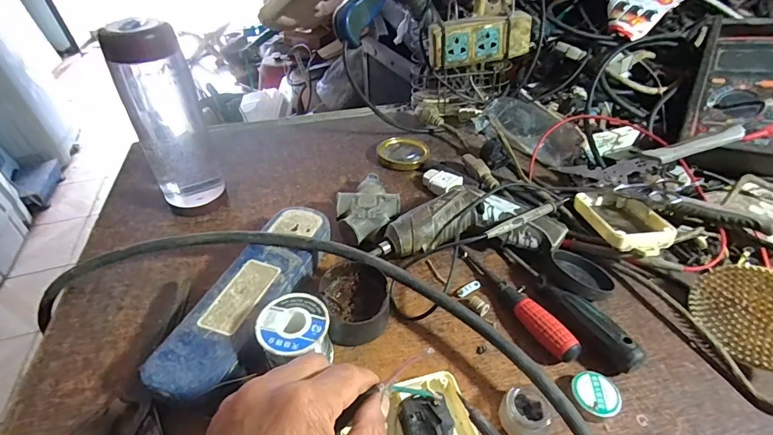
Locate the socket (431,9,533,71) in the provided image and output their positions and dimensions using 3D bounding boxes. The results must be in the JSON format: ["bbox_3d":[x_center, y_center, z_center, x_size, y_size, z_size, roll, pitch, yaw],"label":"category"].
[{"bbox_3d":[0.125,-0.240,0.549,0.134,0.054,0.032,-10,42,-8],"label":"socket"}]

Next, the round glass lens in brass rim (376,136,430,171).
[{"bbox_3d":[0.022,-0.087,0.544,0.067,0.018,0.056,-3,41,0],"label":"round glass lens in brass rim"}]

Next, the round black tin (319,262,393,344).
[{"bbox_3d":[-0.025,0.072,0.350,0.055,0.033,0.060,-2,42,1],"label":"round black tin"}]

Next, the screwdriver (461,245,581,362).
[{"bbox_3d":[0.111,0.069,0.365,0.022,0.020,0.143,-21,45,-19],"label":"screwdriver"}]

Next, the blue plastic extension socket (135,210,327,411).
[{"bbox_3d":[-0.110,0.067,0.351,0.065,0.033,0.197,12,44,16],"label":"blue plastic extension socket"}]

